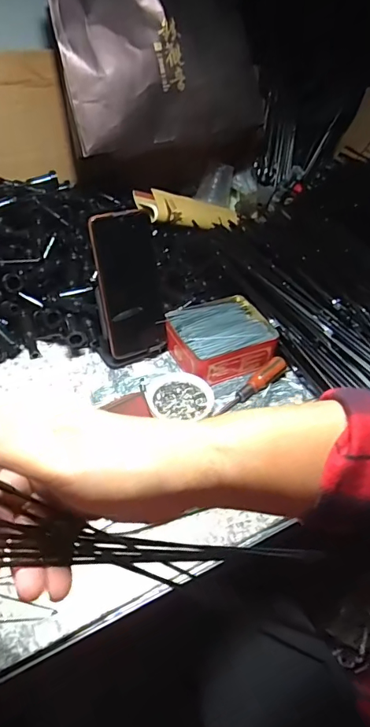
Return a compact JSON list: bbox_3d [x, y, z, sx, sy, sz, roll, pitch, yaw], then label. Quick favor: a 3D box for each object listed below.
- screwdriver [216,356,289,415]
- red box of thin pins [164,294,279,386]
[{"bbox_3d":[0.081,0.028,0.569,0.110,0.022,0.024,-37,57,-20],"label":"screwdriver"},{"bbox_3d":[0.044,-0.032,0.600,0.125,0.042,0.110,-20,49,-24],"label":"red box of thin pins"}]

